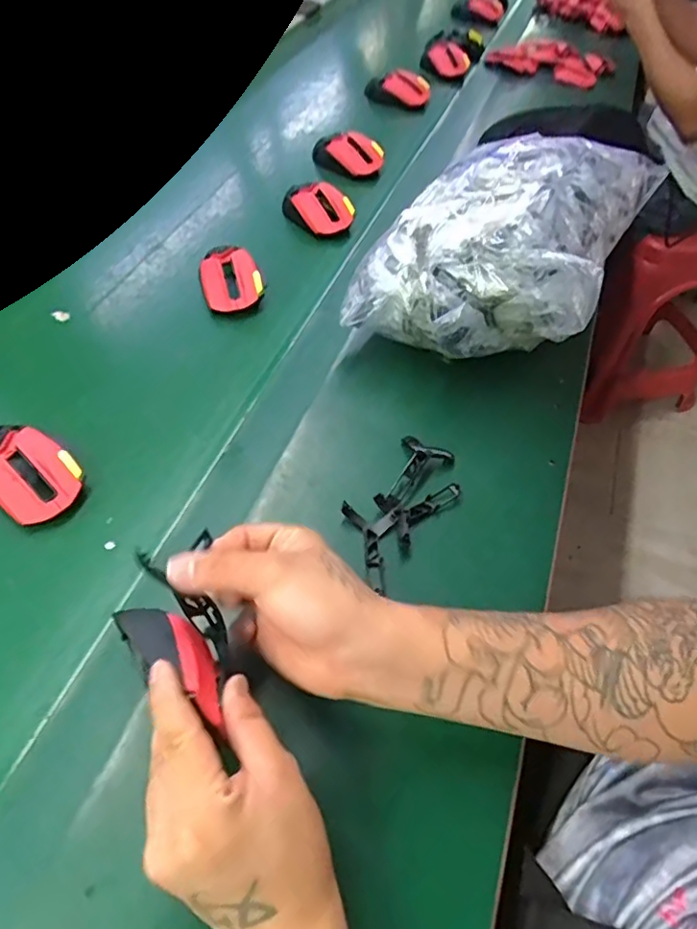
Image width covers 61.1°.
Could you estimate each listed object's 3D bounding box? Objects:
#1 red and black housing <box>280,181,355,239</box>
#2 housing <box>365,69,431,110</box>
[{"bbox_3d":[-0.040,-0.327,0.752,0.093,0.034,0.059,34,57,22],"label":"red and black housing"},{"bbox_3d":[0.082,-0.629,0.987,0.106,0.054,0.042,21,55,12],"label":"housing"}]

